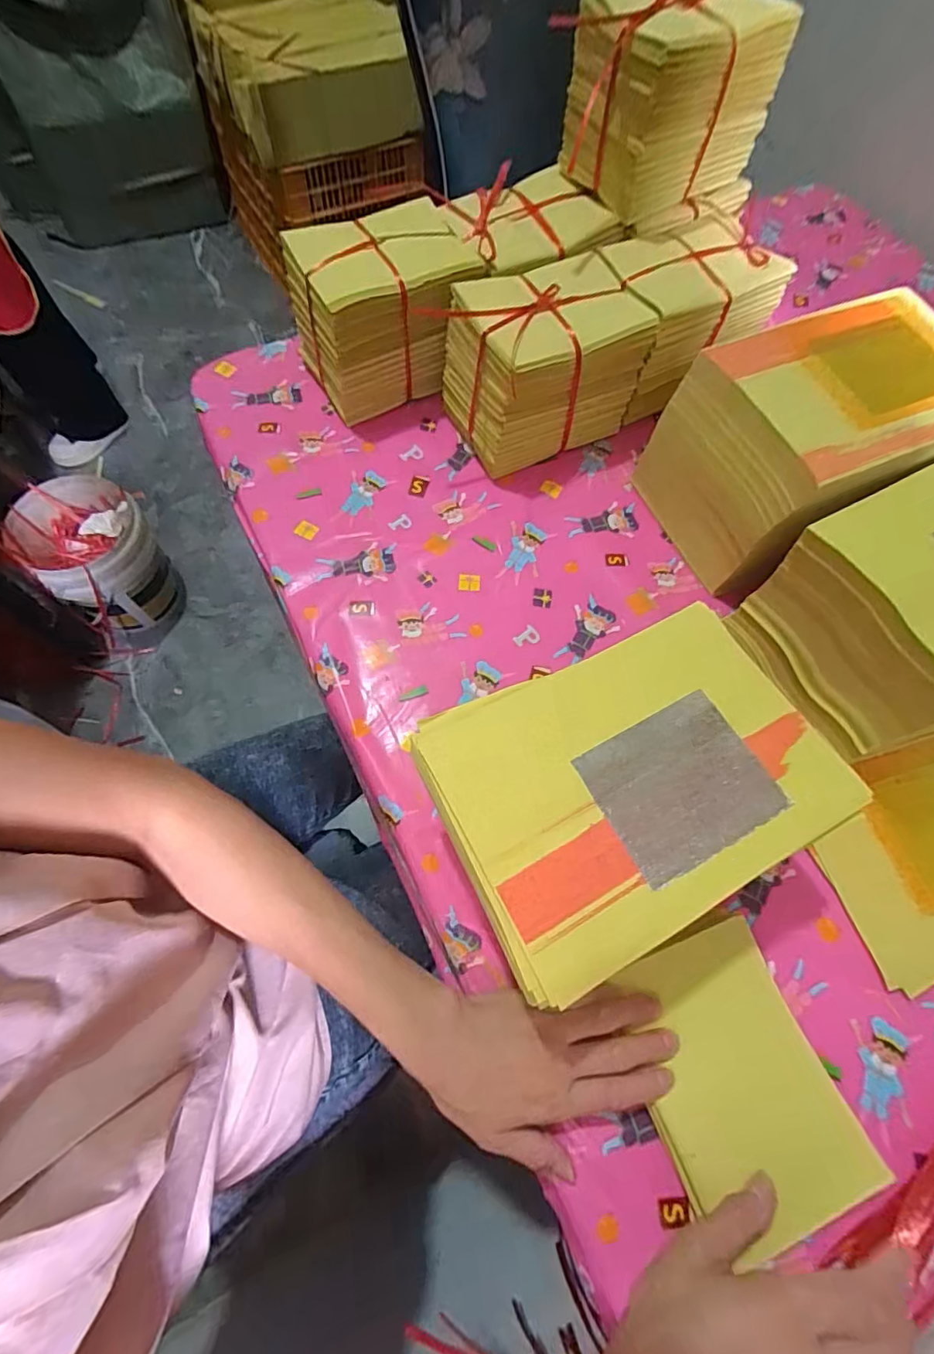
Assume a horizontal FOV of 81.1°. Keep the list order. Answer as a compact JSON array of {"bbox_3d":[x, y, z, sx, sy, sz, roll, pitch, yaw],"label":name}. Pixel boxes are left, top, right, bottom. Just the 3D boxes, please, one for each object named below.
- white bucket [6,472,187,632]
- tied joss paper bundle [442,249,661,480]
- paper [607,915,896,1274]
[{"bbox_3d":[-0.826,-0.263,1.258,0.242,0.266,0.261,-34,73,-16],"label":"white bucket"},{"bbox_3d":[0.079,-0.318,0.562,0.179,0.132,0.123,-25,71,-13],"label":"tied joss paper bundle"},{"bbox_3d":[0.175,0.261,0.359,0.116,0.026,0.158,-19,69,-11],"label":"paper"}]

